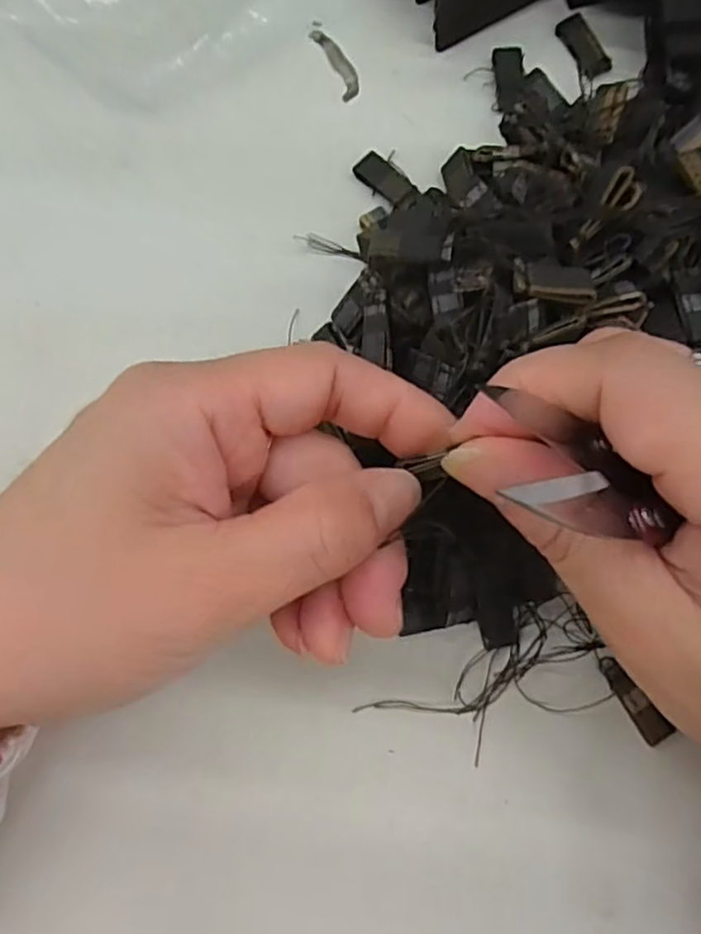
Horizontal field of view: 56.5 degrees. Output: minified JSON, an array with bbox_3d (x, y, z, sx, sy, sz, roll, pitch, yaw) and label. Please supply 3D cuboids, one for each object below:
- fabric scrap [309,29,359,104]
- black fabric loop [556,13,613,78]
[{"bbox_3d":[-0.005,-0.144,0.232,0.009,0.004,0.030,-25,80,-5],"label":"fabric scrap"},{"bbox_3d":[0.084,-0.152,0.235,0.012,0.004,0.024,-27,81,-7],"label":"black fabric loop"}]

